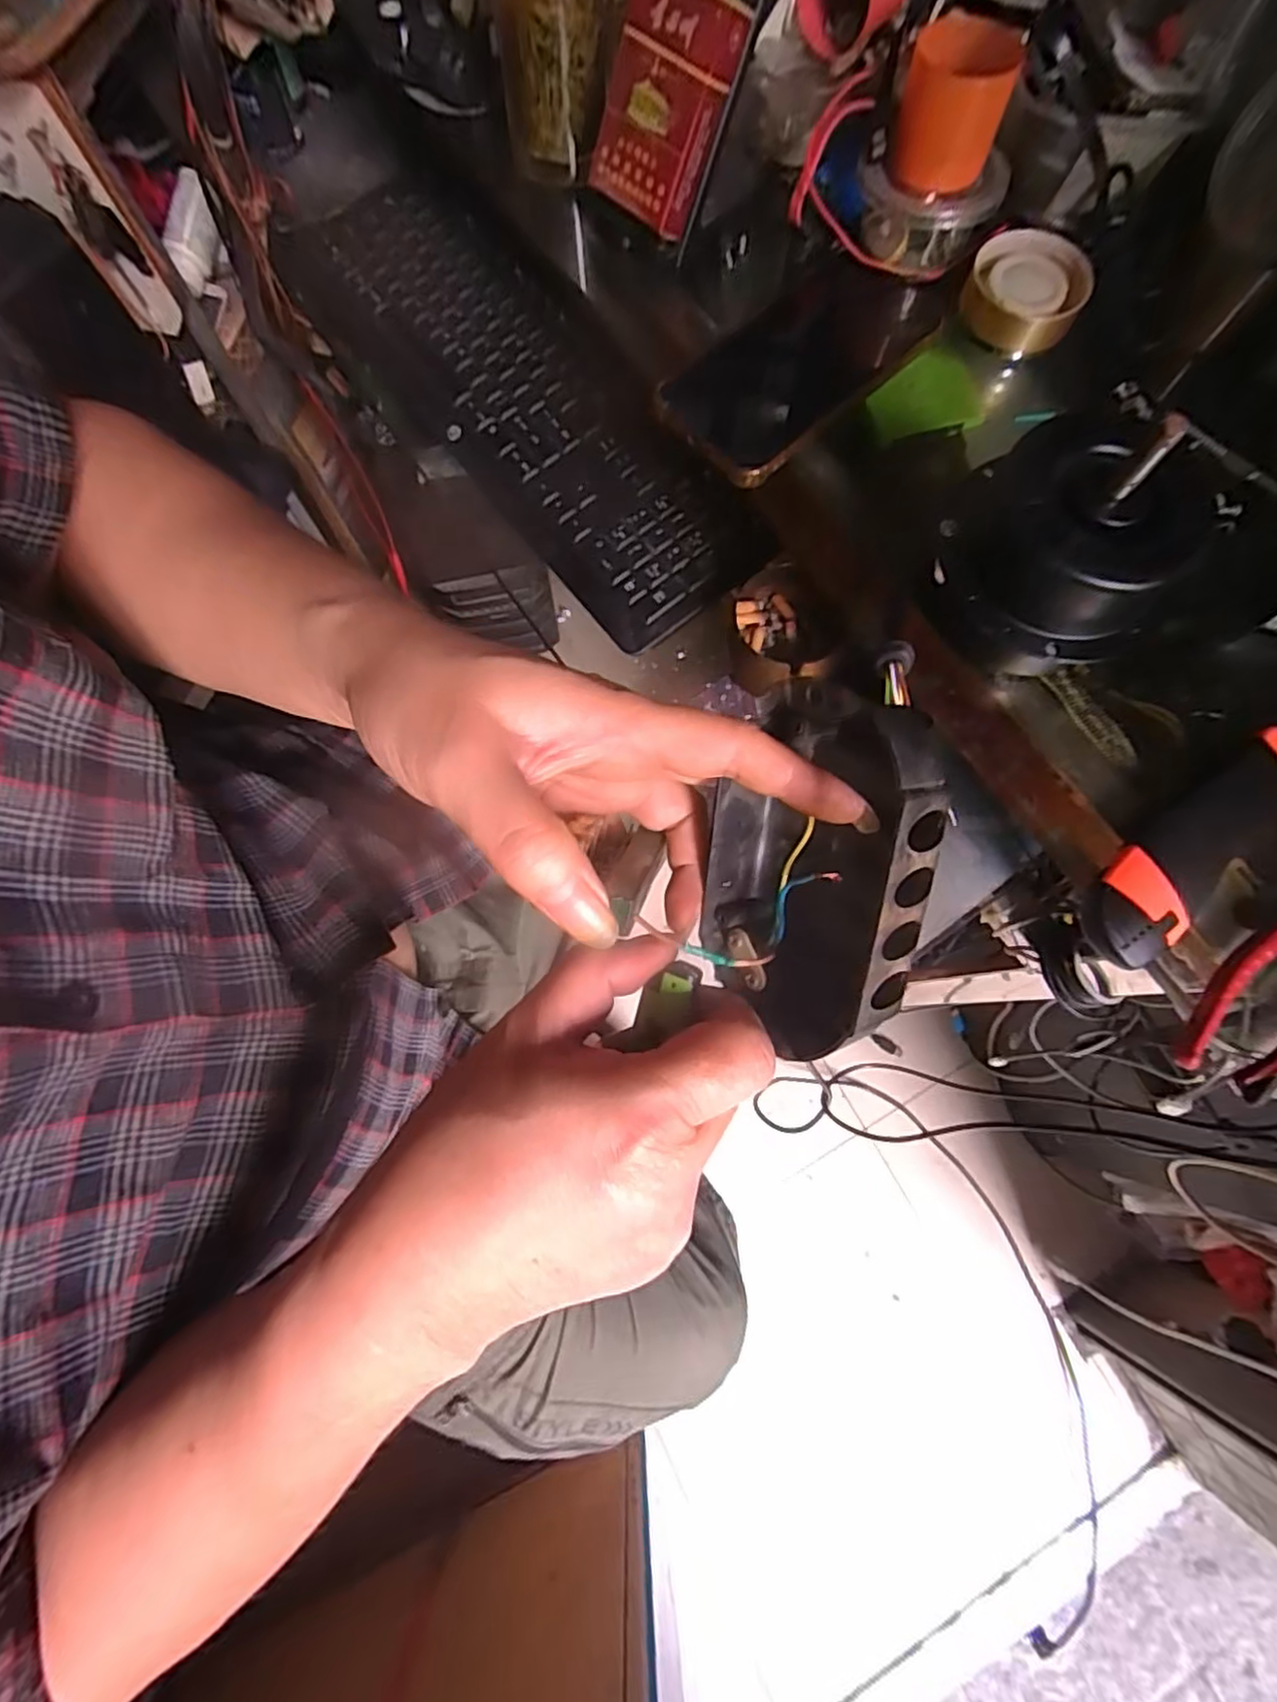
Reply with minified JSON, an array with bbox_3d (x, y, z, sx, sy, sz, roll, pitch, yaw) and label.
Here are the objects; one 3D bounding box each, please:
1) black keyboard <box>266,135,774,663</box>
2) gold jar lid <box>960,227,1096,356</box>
[{"bbox_3d":[-0.091,-0.350,0.509,0.133,0.027,0.474,-37,79,-9],"label":"black keyboard"},{"bbox_3d":[0.218,-0.316,0.386,0.063,0.024,0.059,0,76,0],"label":"gold jar lid"}]

